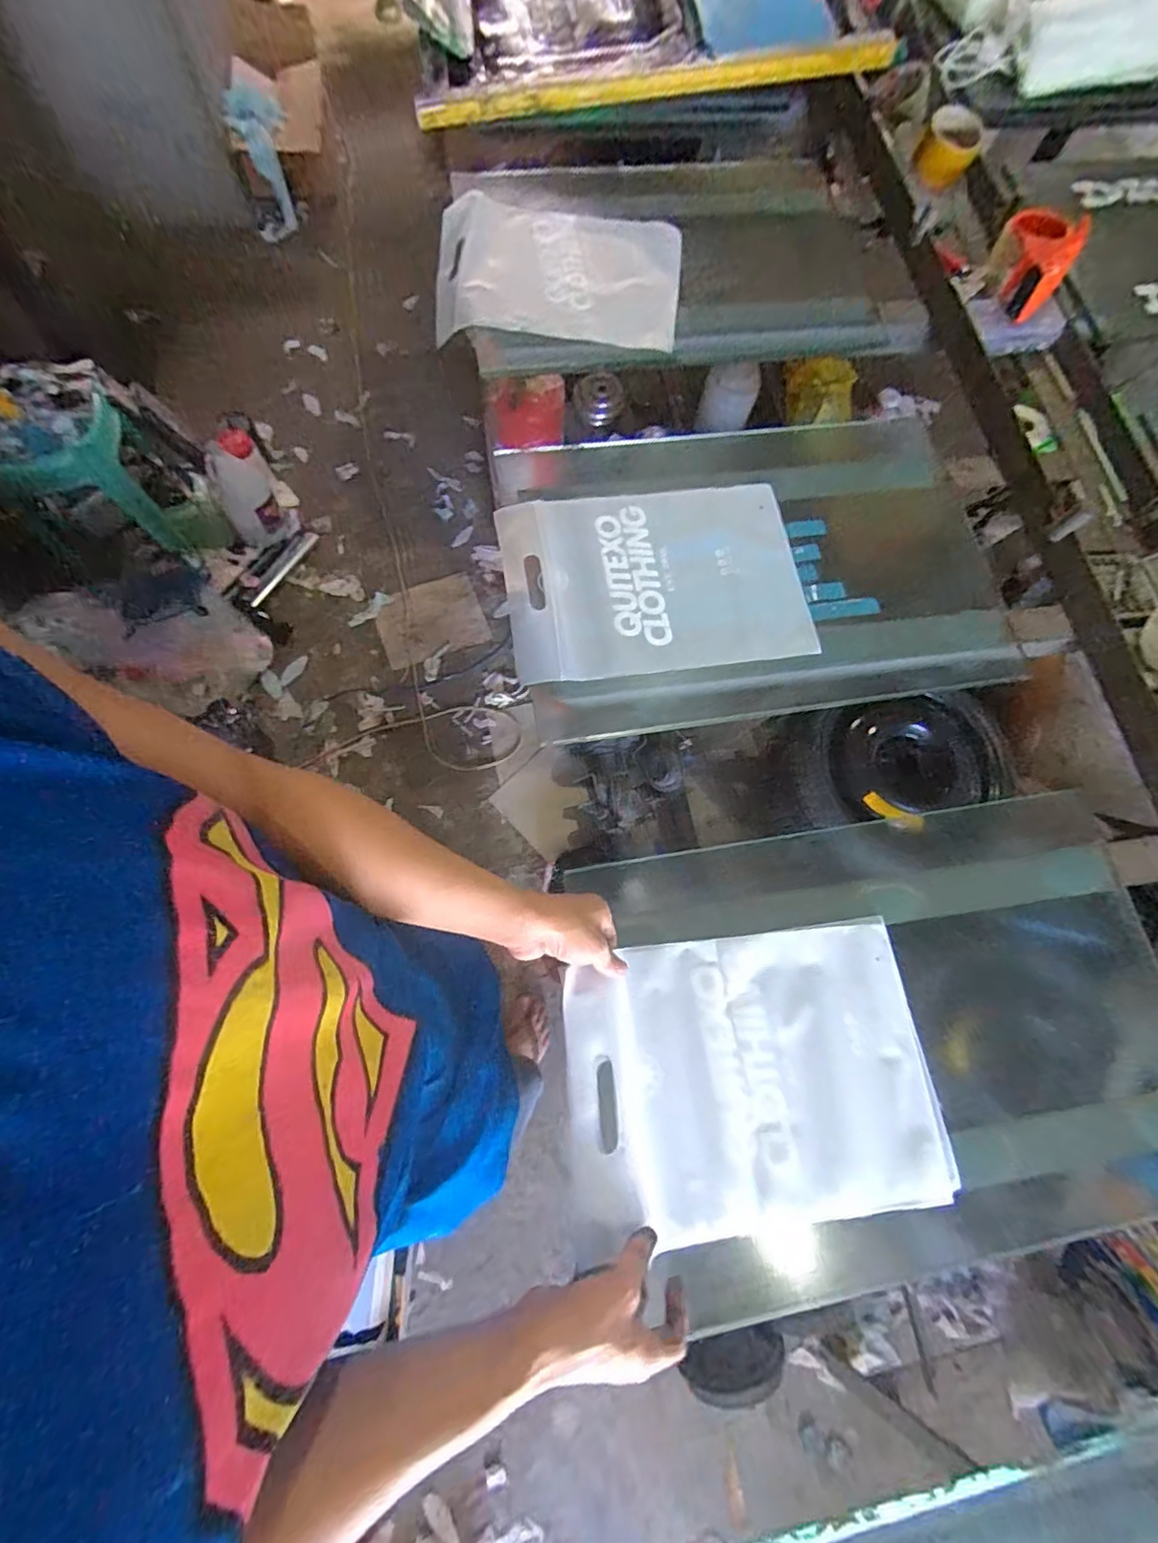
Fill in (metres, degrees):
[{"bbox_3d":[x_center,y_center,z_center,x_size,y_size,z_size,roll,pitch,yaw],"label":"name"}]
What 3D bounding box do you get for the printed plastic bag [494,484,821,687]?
[{"bbox_3d":[0.094,-0.242,0.697,0.362,0.030,0.252,-8,75,-5],"label":"printed plastic bag"}]

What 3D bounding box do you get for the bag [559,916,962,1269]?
[{"bbox_3d":[0.162,0.287,0.526,0.346,0.055,0.251,-6,74,-4],"label":"bag"}]

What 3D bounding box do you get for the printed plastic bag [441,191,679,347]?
[{"bbox_3d":[-0.032,-0.754,0.862,0.368,0.054,0.263,1,74,-3],"label":"printed plastic bag"}]

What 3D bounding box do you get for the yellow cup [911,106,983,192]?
[{"bbox_3d":[0.584,-0.985,0.901,0.093,0.060,0.100,26,74,4],"label":"yellow cup"}]

